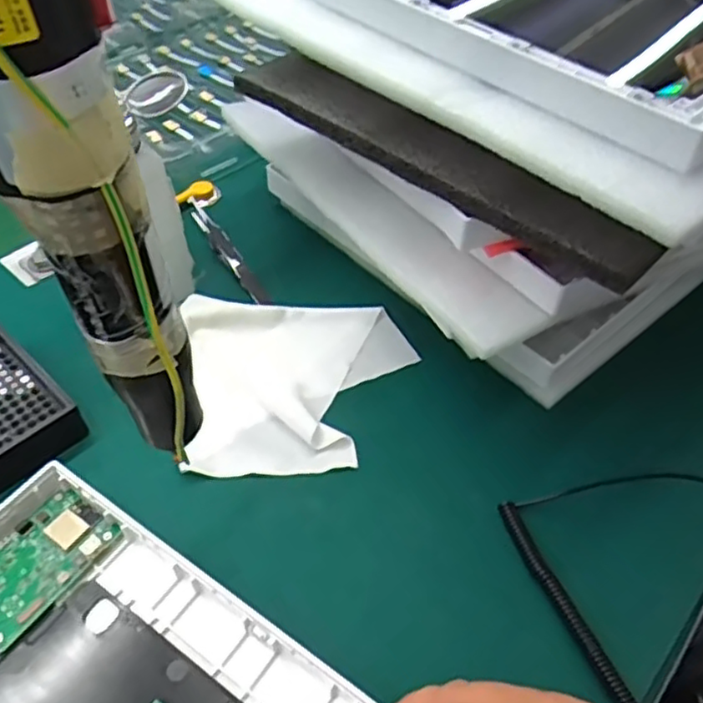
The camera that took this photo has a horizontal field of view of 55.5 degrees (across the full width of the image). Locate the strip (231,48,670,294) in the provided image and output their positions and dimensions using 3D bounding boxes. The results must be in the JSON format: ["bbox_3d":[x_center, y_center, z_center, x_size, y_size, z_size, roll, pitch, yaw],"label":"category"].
[{"bbox_3d":[0.034,-0.096,0.320,0.237,0.027,0.018,35,56,28],"label":"strip"}]

